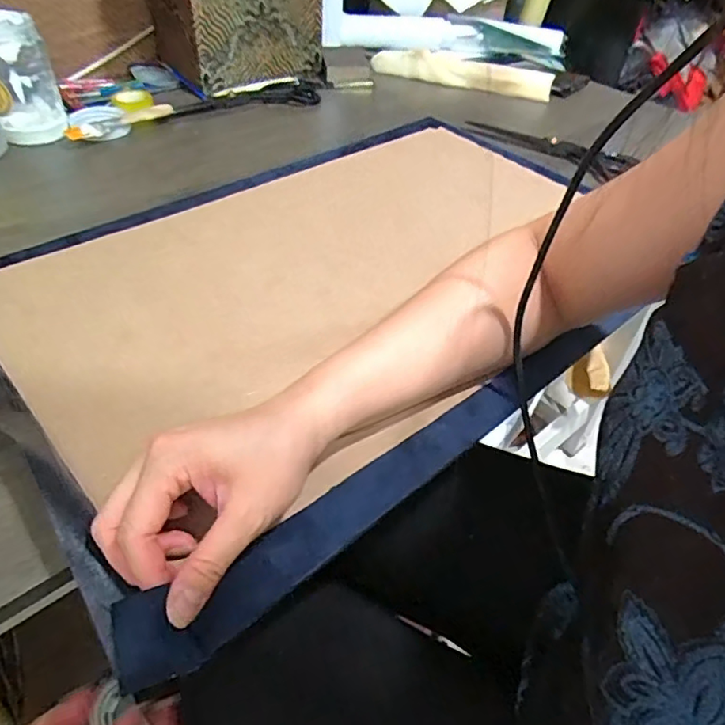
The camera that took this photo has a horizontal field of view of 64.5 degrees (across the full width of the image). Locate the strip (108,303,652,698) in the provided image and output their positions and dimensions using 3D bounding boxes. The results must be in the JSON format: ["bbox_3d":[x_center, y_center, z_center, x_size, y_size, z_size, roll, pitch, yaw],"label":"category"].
[{"bbox_3d":[0.034,0.057,0.363,0.387,0.032,0.036,-29,51,-30],"label":"strip"}]

